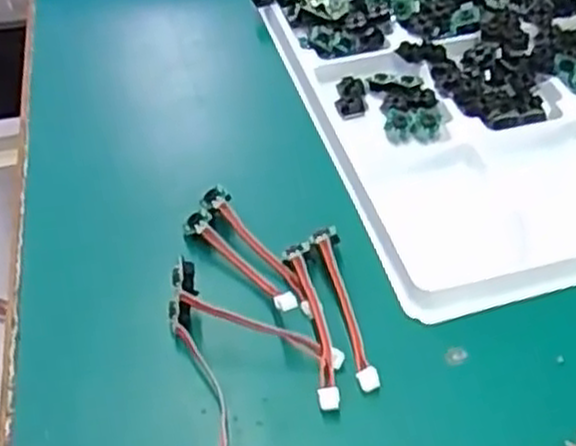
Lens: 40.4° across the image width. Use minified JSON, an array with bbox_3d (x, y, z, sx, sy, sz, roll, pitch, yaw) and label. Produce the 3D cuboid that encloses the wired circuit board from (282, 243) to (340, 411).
[{"bbox_3d":[0.011,0.042,0.342,0.013,0.008,0.082,-7,48,-7],"label":"wired circuit board"}]

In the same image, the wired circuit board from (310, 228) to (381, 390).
[{"bbox_3d":[0.025,0.036,0.347,0.012,0.013,0.080,-9,48,-9],"label":"wired circuit board"}]

